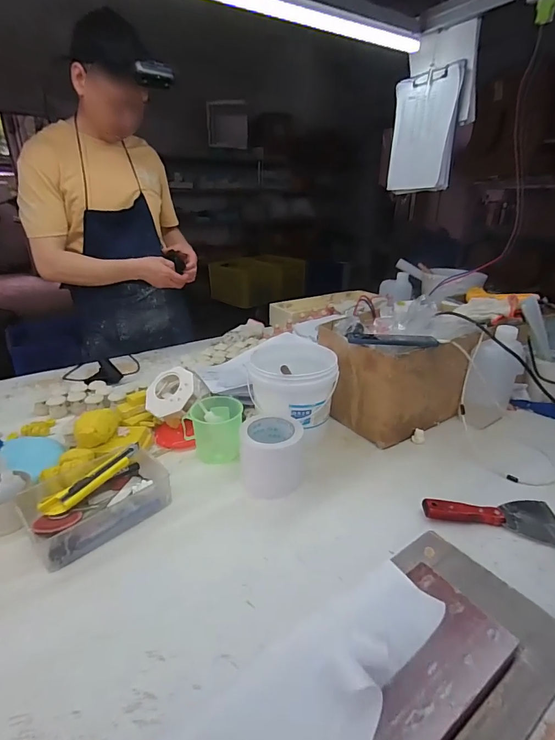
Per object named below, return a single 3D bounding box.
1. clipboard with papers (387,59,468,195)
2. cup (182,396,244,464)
[{"bbox_3d":[0.433,-0.714,1.175,0.036,0.318,0.239,-12,24,-30],"label":"clipboard with papers"},{"bbox_3d":[-0.123,0.116,0.764,0.111,0.096,0.086,2,25,5],"label":"cup"}]

